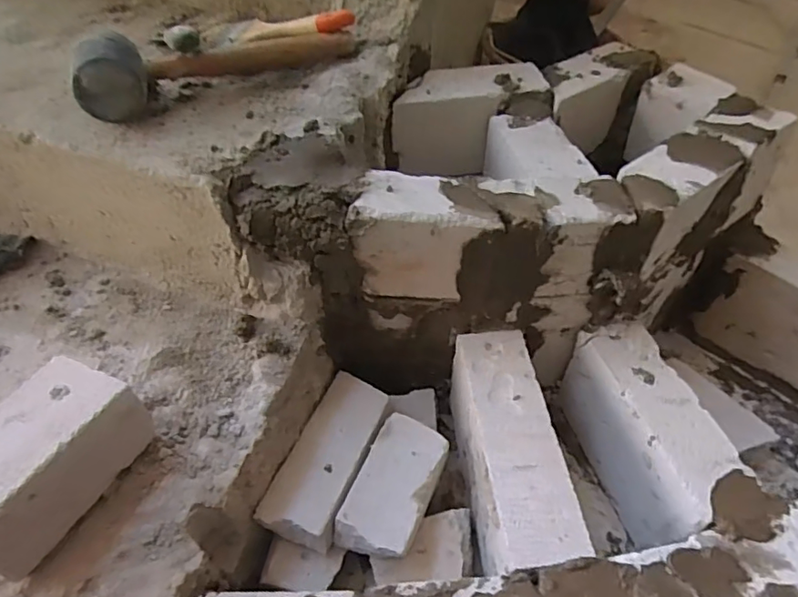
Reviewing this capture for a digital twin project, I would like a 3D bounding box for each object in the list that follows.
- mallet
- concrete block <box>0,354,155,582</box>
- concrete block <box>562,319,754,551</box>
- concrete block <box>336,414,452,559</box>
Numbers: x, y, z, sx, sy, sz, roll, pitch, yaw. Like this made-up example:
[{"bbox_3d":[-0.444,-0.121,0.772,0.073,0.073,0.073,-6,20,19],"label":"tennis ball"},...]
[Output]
[{"bbox_3d":[-0.198,-0.266,0.600,0.293,0.067,0.093,-26,54,-23],"label":"mallet"},{"bbox_3d":[-0.294,0.135,0.458,0.094,0.089,0.149,21,52,15],"label":"concrete block"},{"bbox_3d":[0.275,0.158,0.627,0.078,0.147,0.226,-10,49,-11],"label":"concrete block"},{"bbox_3d":[-0.005,0.197,0.578,0.076,0.043,0.141,20,50,15],"label":"concrete block"}]

